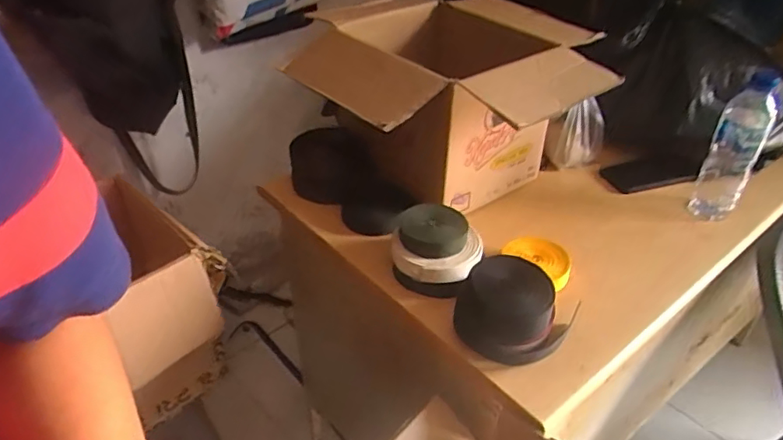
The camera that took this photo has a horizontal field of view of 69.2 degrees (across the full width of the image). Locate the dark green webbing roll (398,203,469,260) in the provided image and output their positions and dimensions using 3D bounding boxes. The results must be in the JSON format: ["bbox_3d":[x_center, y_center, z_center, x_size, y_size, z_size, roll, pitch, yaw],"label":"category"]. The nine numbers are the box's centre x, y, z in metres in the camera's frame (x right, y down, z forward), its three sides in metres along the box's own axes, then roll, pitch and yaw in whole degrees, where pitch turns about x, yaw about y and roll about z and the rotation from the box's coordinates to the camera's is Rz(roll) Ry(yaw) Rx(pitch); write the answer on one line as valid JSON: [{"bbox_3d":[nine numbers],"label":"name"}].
[{"bbox_3d":[0.055,0.010,0.762,0.086,0.028,0.096,1,37,-2],"label":"dark green webbing roll"}]

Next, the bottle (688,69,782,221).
[{"bbox_3d":[0.514,-0.107,0.850,0.068,0.224,0.079,23,42,25],"label":"bottle"}]

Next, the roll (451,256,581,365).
[{"bbox_3d":[0.141,0.105,0.677,0.126,0.093,0.115,32,46,33],"label":"roll"}]

